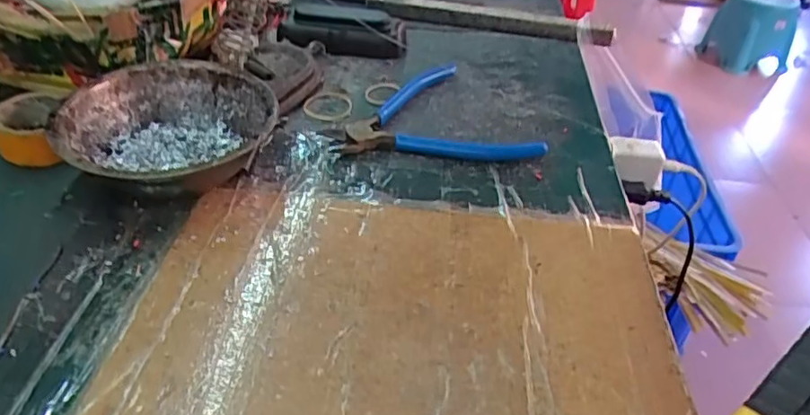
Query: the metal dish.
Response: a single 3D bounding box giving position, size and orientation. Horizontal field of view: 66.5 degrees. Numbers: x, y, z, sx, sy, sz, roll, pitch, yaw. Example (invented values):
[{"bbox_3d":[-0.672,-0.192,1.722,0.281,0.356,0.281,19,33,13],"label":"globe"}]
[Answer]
[{"bbox_3d":[-0.142,-0.042,0.377,0.118,0.043,0.122,3,38,-2],"label":"metal dish"}]

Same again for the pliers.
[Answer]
[{"bbox_3d":[0.011,-0.062,0.443,0.131,0.012,0.129,-16,42,-24],"label":"pliers"}]

